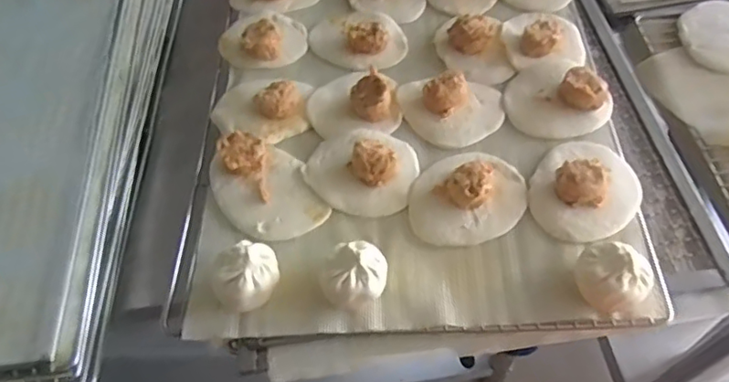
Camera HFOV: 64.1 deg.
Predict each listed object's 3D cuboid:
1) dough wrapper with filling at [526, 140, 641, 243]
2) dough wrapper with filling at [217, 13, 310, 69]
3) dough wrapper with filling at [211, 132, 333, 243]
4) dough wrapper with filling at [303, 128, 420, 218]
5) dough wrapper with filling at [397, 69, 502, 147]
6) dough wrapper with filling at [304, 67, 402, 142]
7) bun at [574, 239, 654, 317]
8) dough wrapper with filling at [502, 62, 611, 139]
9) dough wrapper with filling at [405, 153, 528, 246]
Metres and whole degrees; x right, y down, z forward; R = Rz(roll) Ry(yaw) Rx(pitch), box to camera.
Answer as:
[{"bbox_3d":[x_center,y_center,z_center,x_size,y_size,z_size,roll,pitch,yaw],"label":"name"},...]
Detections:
[{"bbox_3d":[0.191,-0.009,0.498,0.086,0.034,0.104,25,62,19],"label":"dough wrapper with filling"},{"bbox_3d":[-0.111,-0.171,0.633,0.094,0.025,0.085,-1,56,3],"label":"dough wrapper with filling"},{"bbox_3d":[-0.090,-0.006,0.516,0.080,0.026,0.110,-27,58,-13],"label":"dough wrapper with filling"},{"bbox_3d":[-0.004,-0.024,0.520,0.099,0.033,0.087,0,56,5],"label":"dough wrapper with filling"},{"bbox_3d":[0.084,-0.083,0.556,0.096,0.032,0.077,-6,56,0],"label":"dough wrapper with filling"},{"bbox_3d":[-0.011,-0.090,0.566,0.087,0.031,0.070,-5,56,1],"label":"dough wrapper with filling"},{"bbox_3d":[0.188,0.061,0.437,0.054,0.044,0.052,-2,56,3],"label":"bun"},{"bbox_3d":[0.180,-0.093,0.556,0.086,0.031,0.092,-23,58,-11],"label":"dough wrapper with filling"},{"bbox_3d":[0.089,0.000,0.498,0.103,0.033,0.083,-28,59,-14],"label":"dough wrapper with filling"}]

